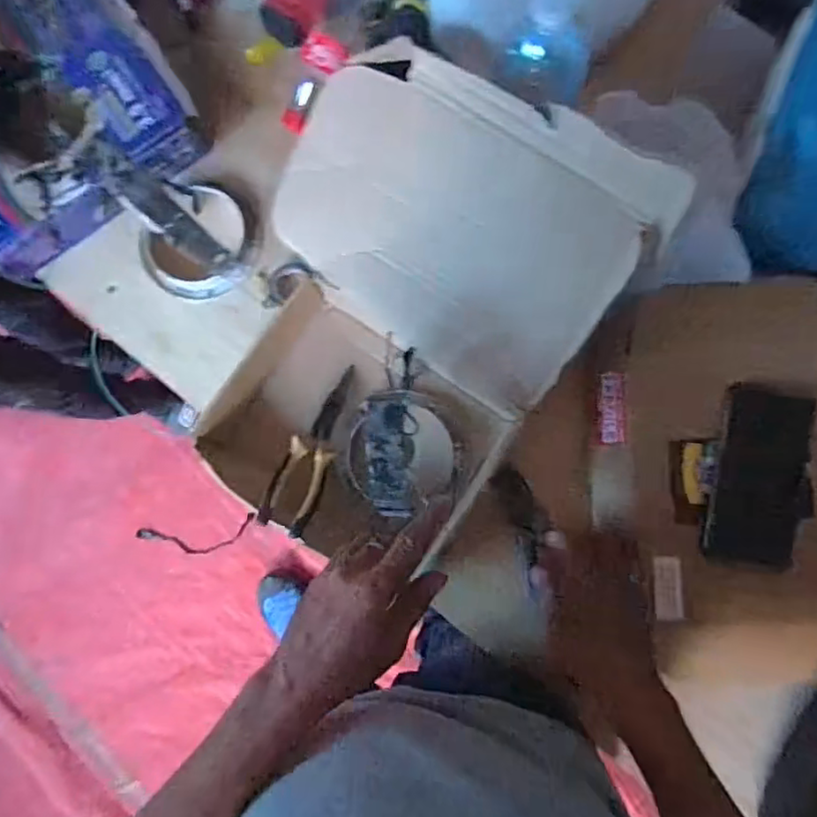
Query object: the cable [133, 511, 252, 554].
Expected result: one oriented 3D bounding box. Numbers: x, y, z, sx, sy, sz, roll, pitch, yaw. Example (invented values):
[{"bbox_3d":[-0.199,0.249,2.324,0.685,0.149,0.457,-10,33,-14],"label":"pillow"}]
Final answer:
[{"bbox_3d":[-0.507,0.310,1.470,0.280,0.014,0.078,-8,83,1],"label":"cable"}]

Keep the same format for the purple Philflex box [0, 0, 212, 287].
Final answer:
[{"bbox_3d":[-0.410,-0.333,0.688,0.287,0.087,0.286,-35,83,-2],"label":"purple Philflex box"}]

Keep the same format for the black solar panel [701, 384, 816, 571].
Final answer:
[{"bbox_3d":[0.320,0.066,0.558,0.075,0.009,0.160,8,99,12],"label":"black solar panel"}]

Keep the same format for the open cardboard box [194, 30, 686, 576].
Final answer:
[{"bbox_3d":[-0.015,-0.075,0.604,0.329,0.217,0.427,29,85,5],"label":"open cardboard box"}]

